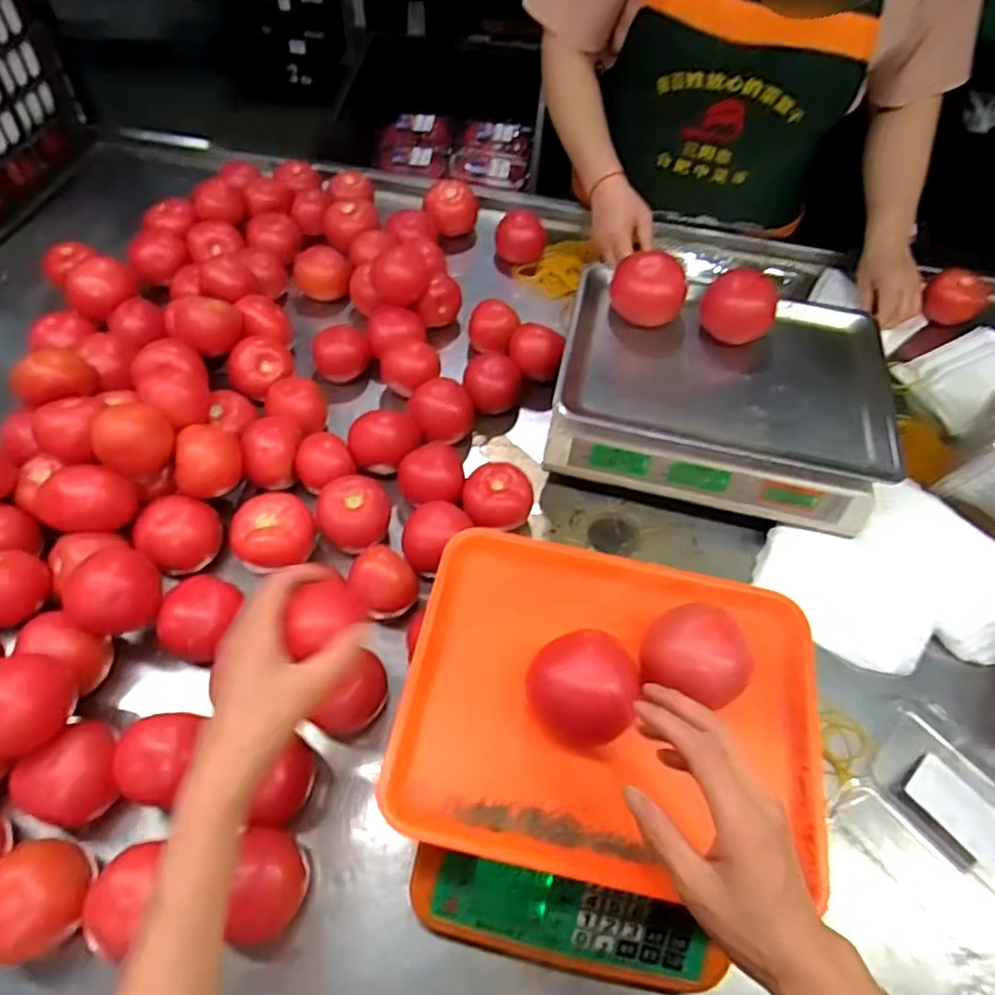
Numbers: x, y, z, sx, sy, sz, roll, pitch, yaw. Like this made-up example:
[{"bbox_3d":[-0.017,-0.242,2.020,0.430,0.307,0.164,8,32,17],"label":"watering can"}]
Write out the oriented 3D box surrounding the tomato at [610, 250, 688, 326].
[{"bbox_3d":[0.167,-0.229,0.710,0.079,0.064,0.075,17,58,7],"label":"tomato"}]

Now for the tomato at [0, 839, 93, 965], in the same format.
[{"bbox_3d":[-0.327,0.287,0.458,0.058,0.064,0.068,17,58,7],"label":"tomato"}]

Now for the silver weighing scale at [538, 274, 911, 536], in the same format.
[{"bbox_3d":[0.238,-0.115,0.698,0.332,0.089,0.242,12,58,4],"label":"silver weighing scale"}]

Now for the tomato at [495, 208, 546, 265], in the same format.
[{"bbox_3d":[0.031,-0.358,0.901,0.071,0.061,0.065,5,57,-1],"label":"tomato"}]

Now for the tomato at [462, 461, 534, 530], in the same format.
[{"bbox_3d":[-0.001,0.005,0.664,0.069,0.053,0.067,2,58,-3],"label":"tomato"}]

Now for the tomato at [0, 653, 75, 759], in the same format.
[{"bbox_3d":[-0.357,0.154,0.477,0.057,0.053,0.068,22,59,10],"label":"tomato"}]

